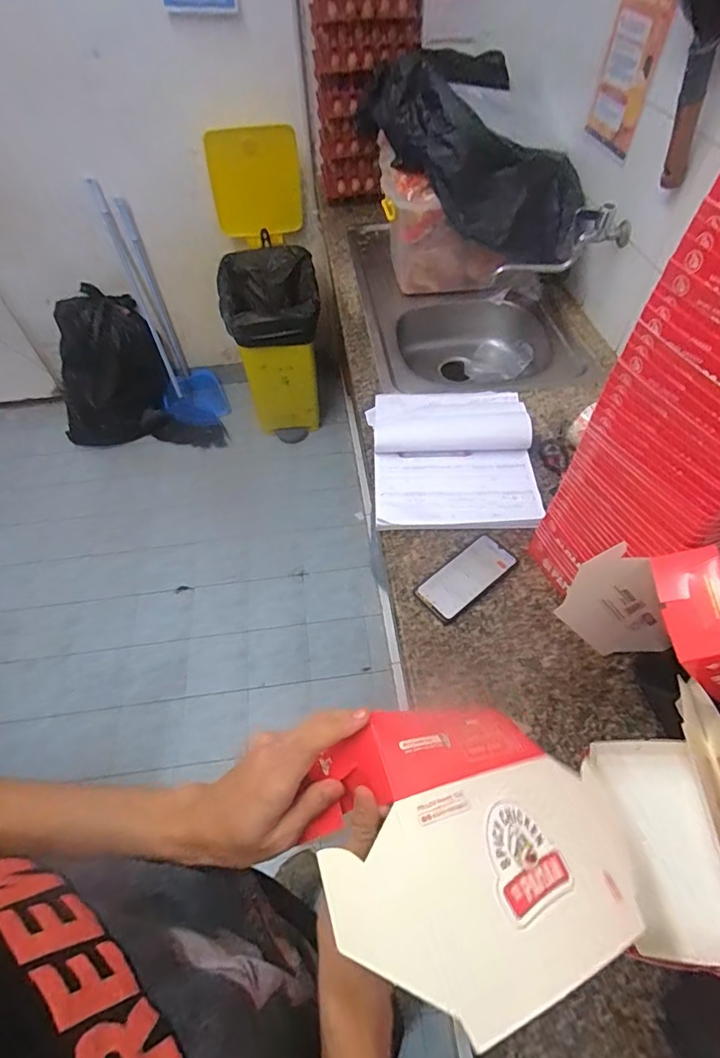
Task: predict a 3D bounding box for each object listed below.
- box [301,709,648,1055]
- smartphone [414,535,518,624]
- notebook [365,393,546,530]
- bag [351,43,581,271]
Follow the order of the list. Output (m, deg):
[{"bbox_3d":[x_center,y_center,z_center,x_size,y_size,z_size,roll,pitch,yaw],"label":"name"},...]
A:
[{"bbox_3d":[0.088,0.237,0.365,0.266,0.080,0.186,14,43,-22],"label":"box"},{"bbox_3d":[0.173,0.077,0.787,0.169,0.017,0.074,-33,60,-19],"label":"smartphone"},{"bbox_3d":[0.176,-0.156,0.945,0.308,0.030,0.368,-3,54,0],"label":"notebook"},{"bbox_3d":[0.250,-0.804,1.076,0.558,0.252,0.179,32,56,-16],"label":"bag"}]

